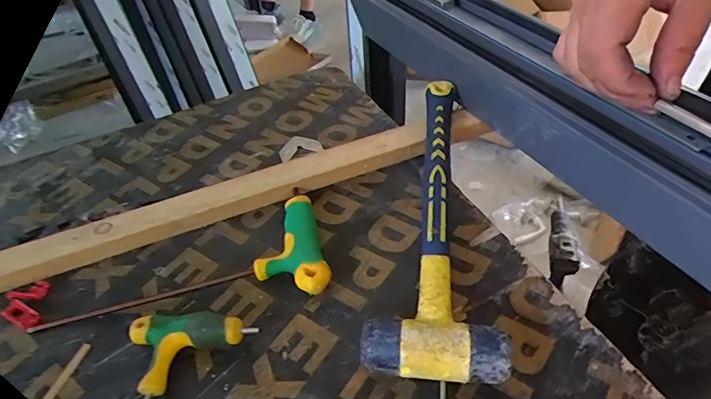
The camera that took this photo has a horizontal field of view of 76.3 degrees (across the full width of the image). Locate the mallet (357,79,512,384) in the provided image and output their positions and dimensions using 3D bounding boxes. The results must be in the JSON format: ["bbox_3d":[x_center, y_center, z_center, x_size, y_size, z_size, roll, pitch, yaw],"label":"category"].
[{"bbox_3d":[0.064,0.003,0.320,0.077,0.037,0.255,5,45,11],"label":"mallet"}]

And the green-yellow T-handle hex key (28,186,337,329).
[{"bbox_3d":[-0.116,0.039,0.318,0.186,0.019,0.101,-9,44,-3],"label":"green-yellow T-handle hex key"}]

